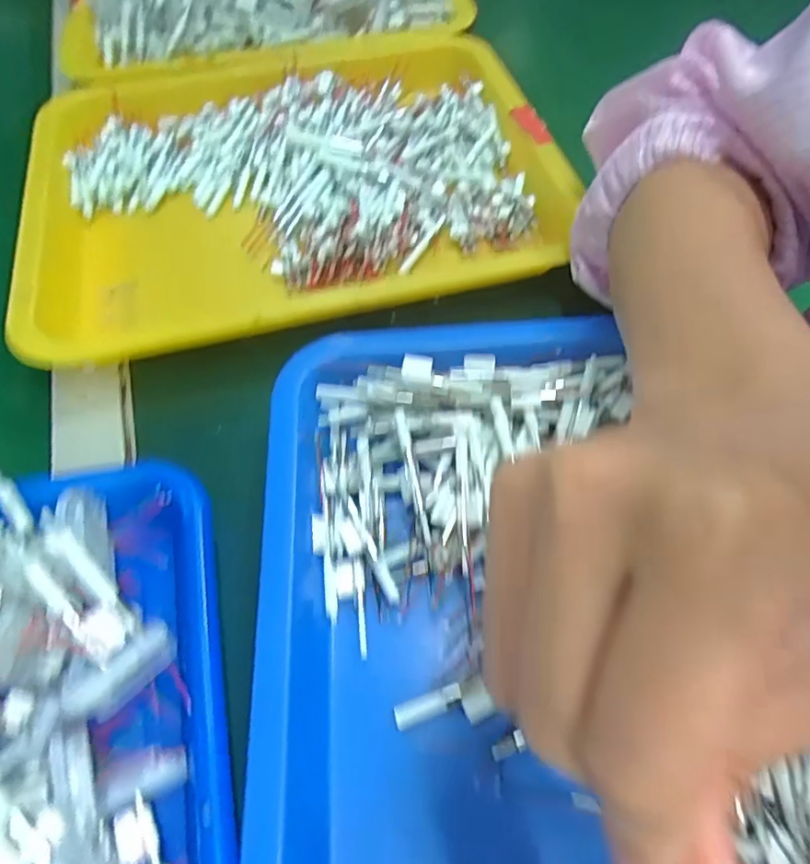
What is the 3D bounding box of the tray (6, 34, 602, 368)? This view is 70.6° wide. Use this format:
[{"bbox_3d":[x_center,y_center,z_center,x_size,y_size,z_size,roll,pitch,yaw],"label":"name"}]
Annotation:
[{"bbox_3d":[-0.074,-0.173,0.386,0.331,0.039,0.269,-12,58,-6],"label":"tray"}]

